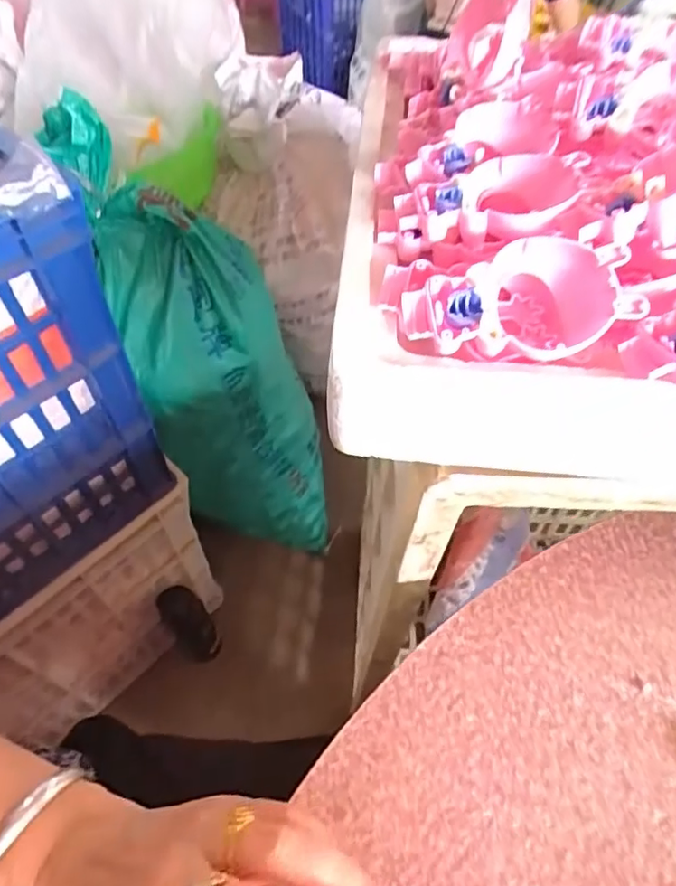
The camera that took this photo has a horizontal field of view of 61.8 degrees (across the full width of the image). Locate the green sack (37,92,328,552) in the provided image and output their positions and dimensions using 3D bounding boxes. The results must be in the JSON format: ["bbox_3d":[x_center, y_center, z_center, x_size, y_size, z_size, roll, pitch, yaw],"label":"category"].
[{"bbox_3d":[-0.168,-0.092,0.873,0.231,0.708,0.202,-6,54,-4],"label":"green sack"}]

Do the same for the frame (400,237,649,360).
[{"bbox_3d":[0.083,-0.065,0.266,0.102,0.036,0.053,8,54,6],"label":"frame"}]

